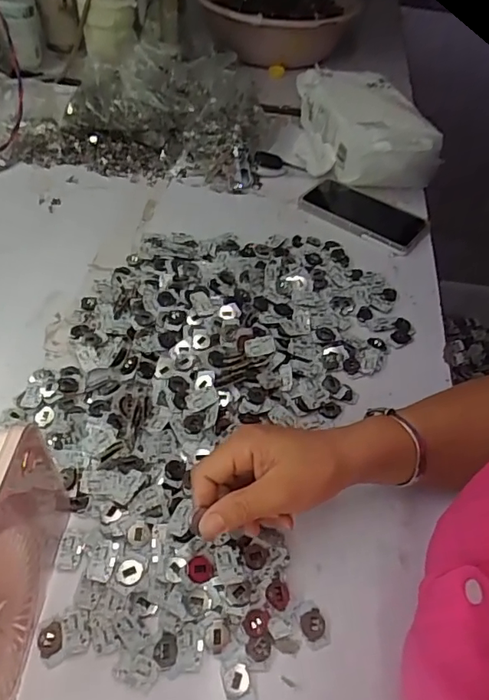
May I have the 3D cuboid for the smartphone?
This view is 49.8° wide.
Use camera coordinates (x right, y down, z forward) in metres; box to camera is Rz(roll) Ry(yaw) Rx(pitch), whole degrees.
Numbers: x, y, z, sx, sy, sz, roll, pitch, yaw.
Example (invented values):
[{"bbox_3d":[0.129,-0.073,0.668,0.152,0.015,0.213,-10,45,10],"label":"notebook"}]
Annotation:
[{"bbox_3d":[0.160,-0.184,0.704,0.161,0.010,0.089,27,53,18],"label":"smartphone"}]

